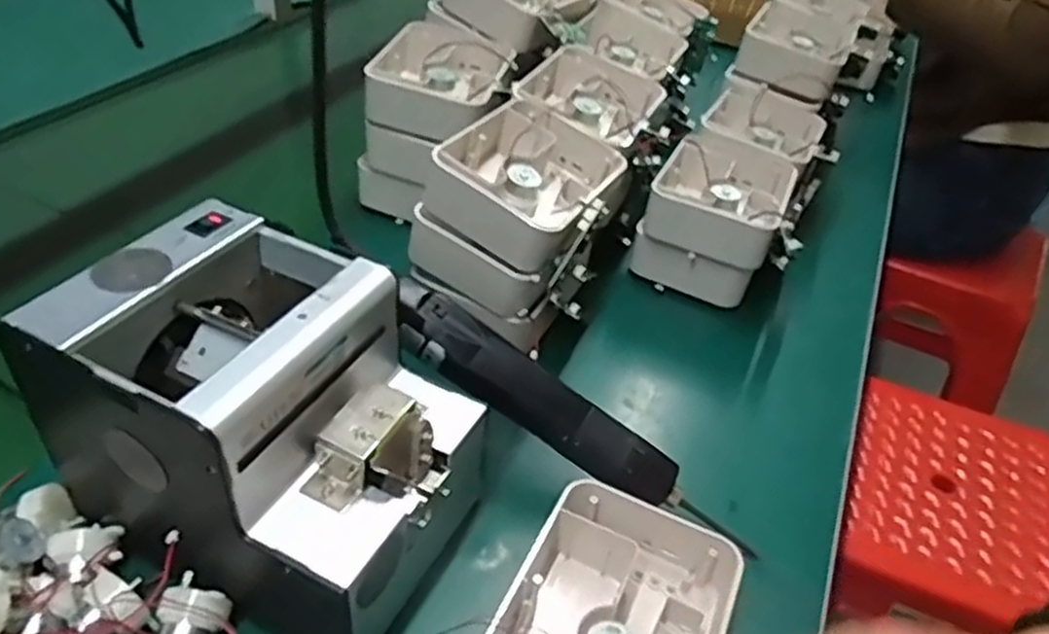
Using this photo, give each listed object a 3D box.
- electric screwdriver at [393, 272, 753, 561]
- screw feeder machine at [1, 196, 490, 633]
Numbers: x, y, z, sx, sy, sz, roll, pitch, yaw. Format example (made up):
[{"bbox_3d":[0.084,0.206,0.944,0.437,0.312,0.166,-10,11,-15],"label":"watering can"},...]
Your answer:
[{"bbox_3d":[0.021,0.060,0.433,0.233,0.031,0.036,35,43,1],"label":"electric screwdriver"},{"bbox_3d":[-0.124,0.056,0.383,0.178,0.159,0.126,17,39,19],"label":"screw feeder machine"}]

